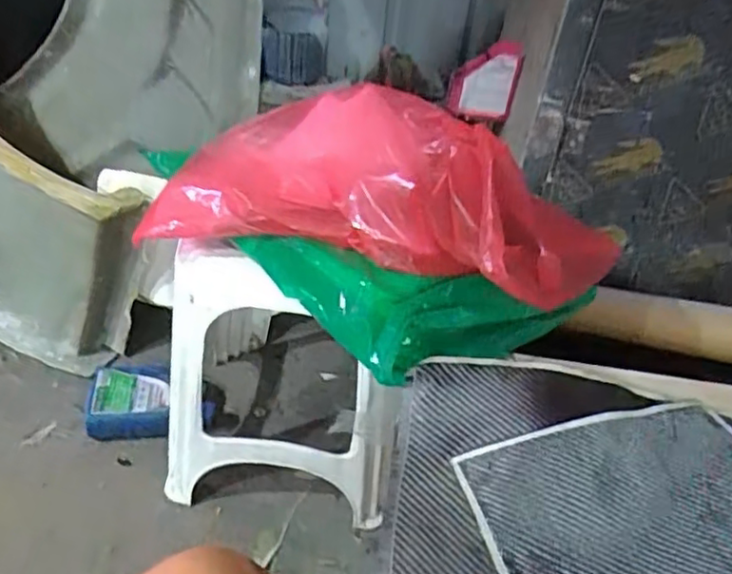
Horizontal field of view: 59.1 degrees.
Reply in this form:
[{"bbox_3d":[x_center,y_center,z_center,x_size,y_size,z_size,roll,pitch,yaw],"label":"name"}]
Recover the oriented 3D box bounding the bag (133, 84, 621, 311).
[{"bbox_3d":[0.038,-0.113,0.789,0.538,0.179,0.310,17,39,14],"label":"bag"}]

